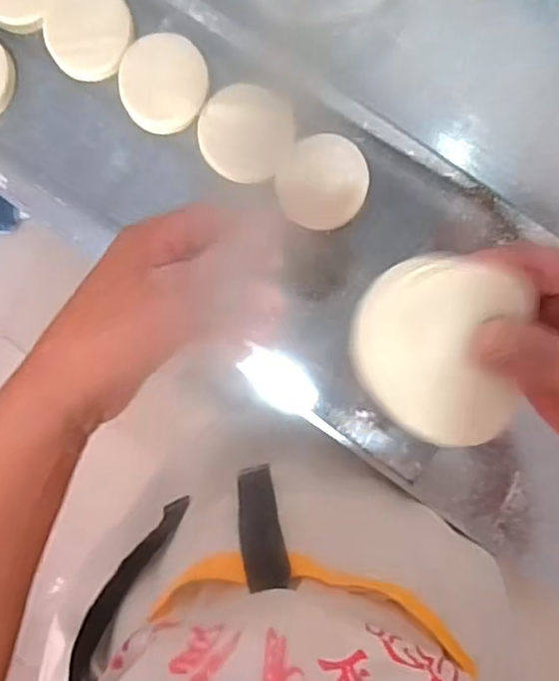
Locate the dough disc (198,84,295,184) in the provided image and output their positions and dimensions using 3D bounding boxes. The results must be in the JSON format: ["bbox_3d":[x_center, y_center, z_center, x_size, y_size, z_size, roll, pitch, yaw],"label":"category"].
[{"bbox_3d":[-0.032,-0.195,0.596,0.090,0.016,0.085,0,91,6],"label":"dough disc"}]

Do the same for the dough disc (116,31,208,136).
[{"bbox_3d":[-0.111,-0.243,0.606,0.082,0.021,0.084,0,91,6],"label":"dough disc"}]

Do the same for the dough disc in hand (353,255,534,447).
[{"bbox_3d":[0.073,0.005,0.293,0.076,0.022,0.081,0,91,6],"label":"dough disc in hand"}]

